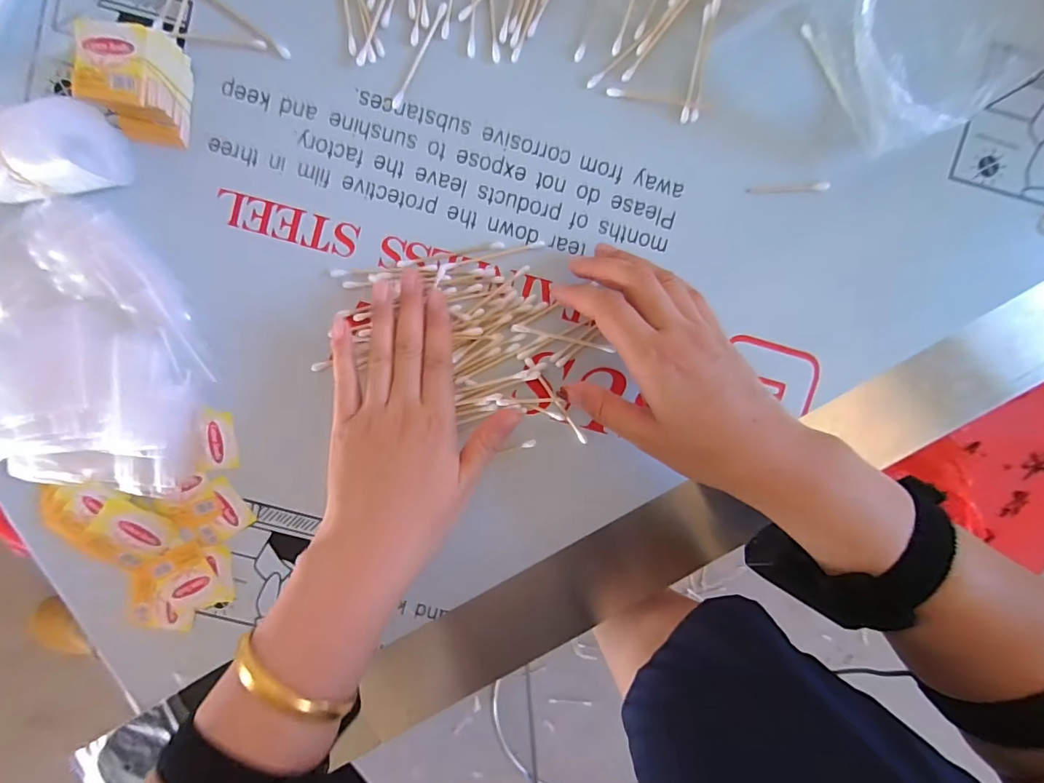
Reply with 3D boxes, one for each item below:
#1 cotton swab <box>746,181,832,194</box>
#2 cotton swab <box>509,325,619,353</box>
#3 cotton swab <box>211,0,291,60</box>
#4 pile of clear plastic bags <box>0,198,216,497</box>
[{"bbox_3d":[0.178,-0.136,0.318,0.053,0.007,0.005,-2,94,0],"label":"cotton swab"},{"bbox_3d":[0.028,-0.036,0.323,0.070,0.004,0.005,12,94,-1],"label":"cotton swab"},{"bbox_3d":[-0.181,-0.239,0.306,0.073,0.004,0.006,37,93,-3],"label":"cotton swab"},{"bbox_3d":[-0.297,-0.028,0.311,0.162,0.024,0.185,0,94,-1],"label":"pile of clear plastic bags"}]

